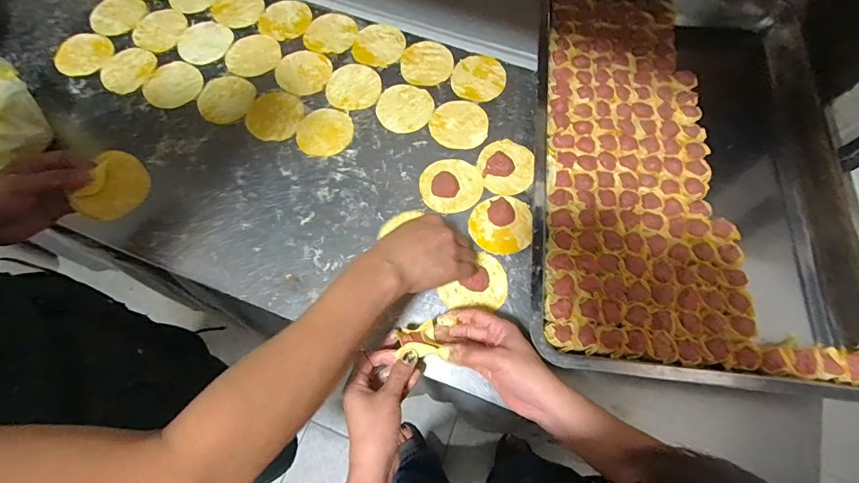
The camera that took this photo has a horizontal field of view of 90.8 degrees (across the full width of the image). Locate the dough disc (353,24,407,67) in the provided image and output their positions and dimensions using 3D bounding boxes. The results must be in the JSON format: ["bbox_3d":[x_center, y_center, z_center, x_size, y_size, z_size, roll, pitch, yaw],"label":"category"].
[{"bbox_3d":[-0.079,-0.311,0.669,0.079,0.006,0.086,0,70,1],"label":"dough disc"}]

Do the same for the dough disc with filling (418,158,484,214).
[{"bbox_3d":[0.030,-0.078,0.581,0.083,0.007,0.080,0,70,1],"label":"dough disc with filling"}]

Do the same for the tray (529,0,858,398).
[{"bbox_3d":[0.341,-0.133,0.577,0.389,0.051,0.623,7,70,3],"label":"tray"}]

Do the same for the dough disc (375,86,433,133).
[{"bbox_3d":[-0.036,-0.198,0.628,0.082,0.004,0.081,0,70,1],"label":"dough disc"}]

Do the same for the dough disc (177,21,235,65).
[{"bbox_3d":[-0.358,-0.317,0.676,0.086,0.005,0.086,0,70,1],"label":"dough disc"}]

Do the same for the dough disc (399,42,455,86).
[{"bbox_3d":[-0.004,-0.275,0.656,0.082,0.006,0.083,0,70,1],"label":"dough disc"}]

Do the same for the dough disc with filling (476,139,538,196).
[{"bbox_3d":[0.109,-0.106,0.582,0.077,0.018,0.081,0,70,1],"label":"dough disc with filling"}]

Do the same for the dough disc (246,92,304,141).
[{"bbox_3d":[-0.224,-0.184,0.617,0.073,0.008,0.083,16,71,6],"label":"dough disc"}]

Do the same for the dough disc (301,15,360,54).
[{"bbox_3d":[-0.158,-0.332,0.676,0.083,0.004,0.082,0,70,1],"label":"dough disc"}]

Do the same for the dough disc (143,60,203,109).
[{"bbox_3d":[-0.386,-0.237,0.638,0.078,0.006,0.086,23,72,9],"label":"dough disc"}]

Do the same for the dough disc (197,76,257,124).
[{"bbox_3d":[-0.302,-0.211,0.629,0.086,0.004,0.081,-1,65,2],"label":"dough disc"}]

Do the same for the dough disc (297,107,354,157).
[{"bbox_3d":[-0.150,-0.159,0.608,0.075,0.007,0.077,0,70,1],"label":"dough disc"}]

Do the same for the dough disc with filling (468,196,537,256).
[{"bbox_3d":[0.096,-0.021,0.553,0.083,0.006,0.076,0,70,1],"label":"dough disc with filling"}]

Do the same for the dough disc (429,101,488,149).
[{"bbox_3d":[0.043,-0.171,0.618,0.082,0.004,0.076,0,70,1],"label":"dough disc"}]

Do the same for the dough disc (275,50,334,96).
[{"bbox_3d":[-0.194,-0.261,0.650,0.084,0.004,0.079,0,70,1],"label":"dough disc"}]

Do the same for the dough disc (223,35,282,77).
[{"bbox_3d":[-0.277,-0.293,0.665,0.083,0.004,0.082,0,70,1],"label":"dough disc"}]

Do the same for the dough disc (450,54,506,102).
[{"bbox_3d":[0.075,-0.251,0.648,0.079,0.006,0.080,0,70,1],"label":"dough disc"}]

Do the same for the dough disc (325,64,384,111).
[{"bbox_3d":[-0.114,-0.233,0.638,0.080,0.004,0.080,0,70,1],"label":"dough disc"}]

